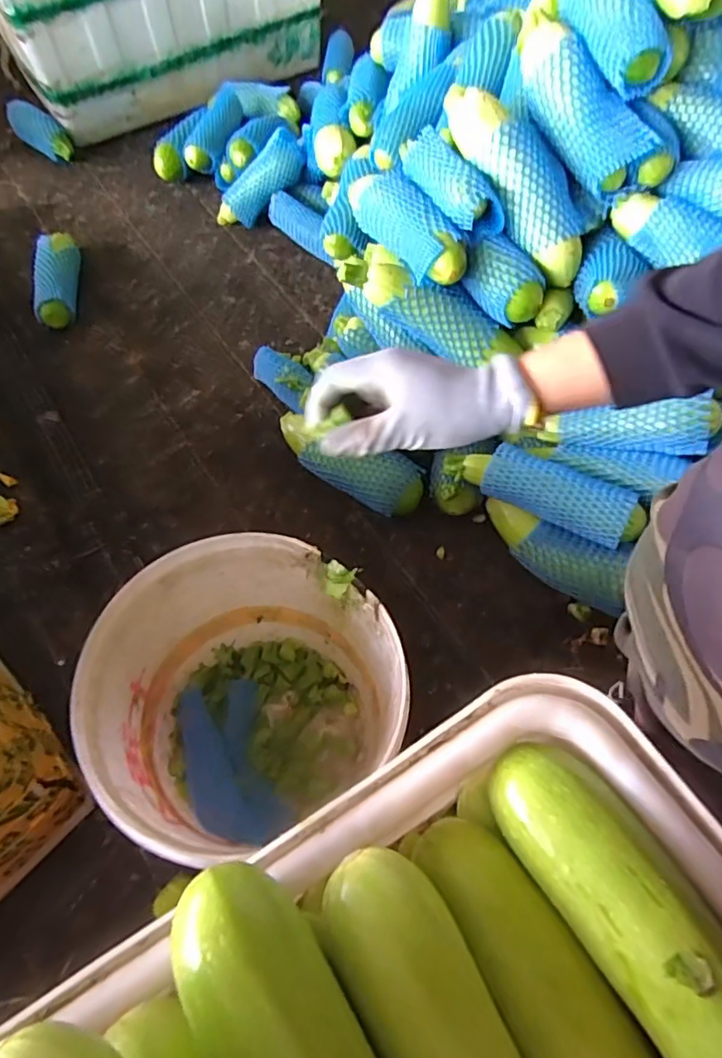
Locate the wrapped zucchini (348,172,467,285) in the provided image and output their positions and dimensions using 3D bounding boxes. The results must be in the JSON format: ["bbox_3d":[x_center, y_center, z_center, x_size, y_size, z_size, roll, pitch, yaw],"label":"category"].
[{"bbox_3d":[0.052,-0.384,0.751,0.069,0.054,0.219,-28,64,-13],"label":"wrapped zucchini"}]

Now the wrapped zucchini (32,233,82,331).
[{"bbox_3d":[-0.522,-0.436,1.020,0.065,0.055,0.215,-11,61,-5],"label":"wrapped zucchini"}]

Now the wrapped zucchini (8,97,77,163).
[{"bbox_3d":[-0.668,-0.829,1.241,0.074,0.067,0.174,-37,67,-18],"label":"wrapped zucchini"}]

